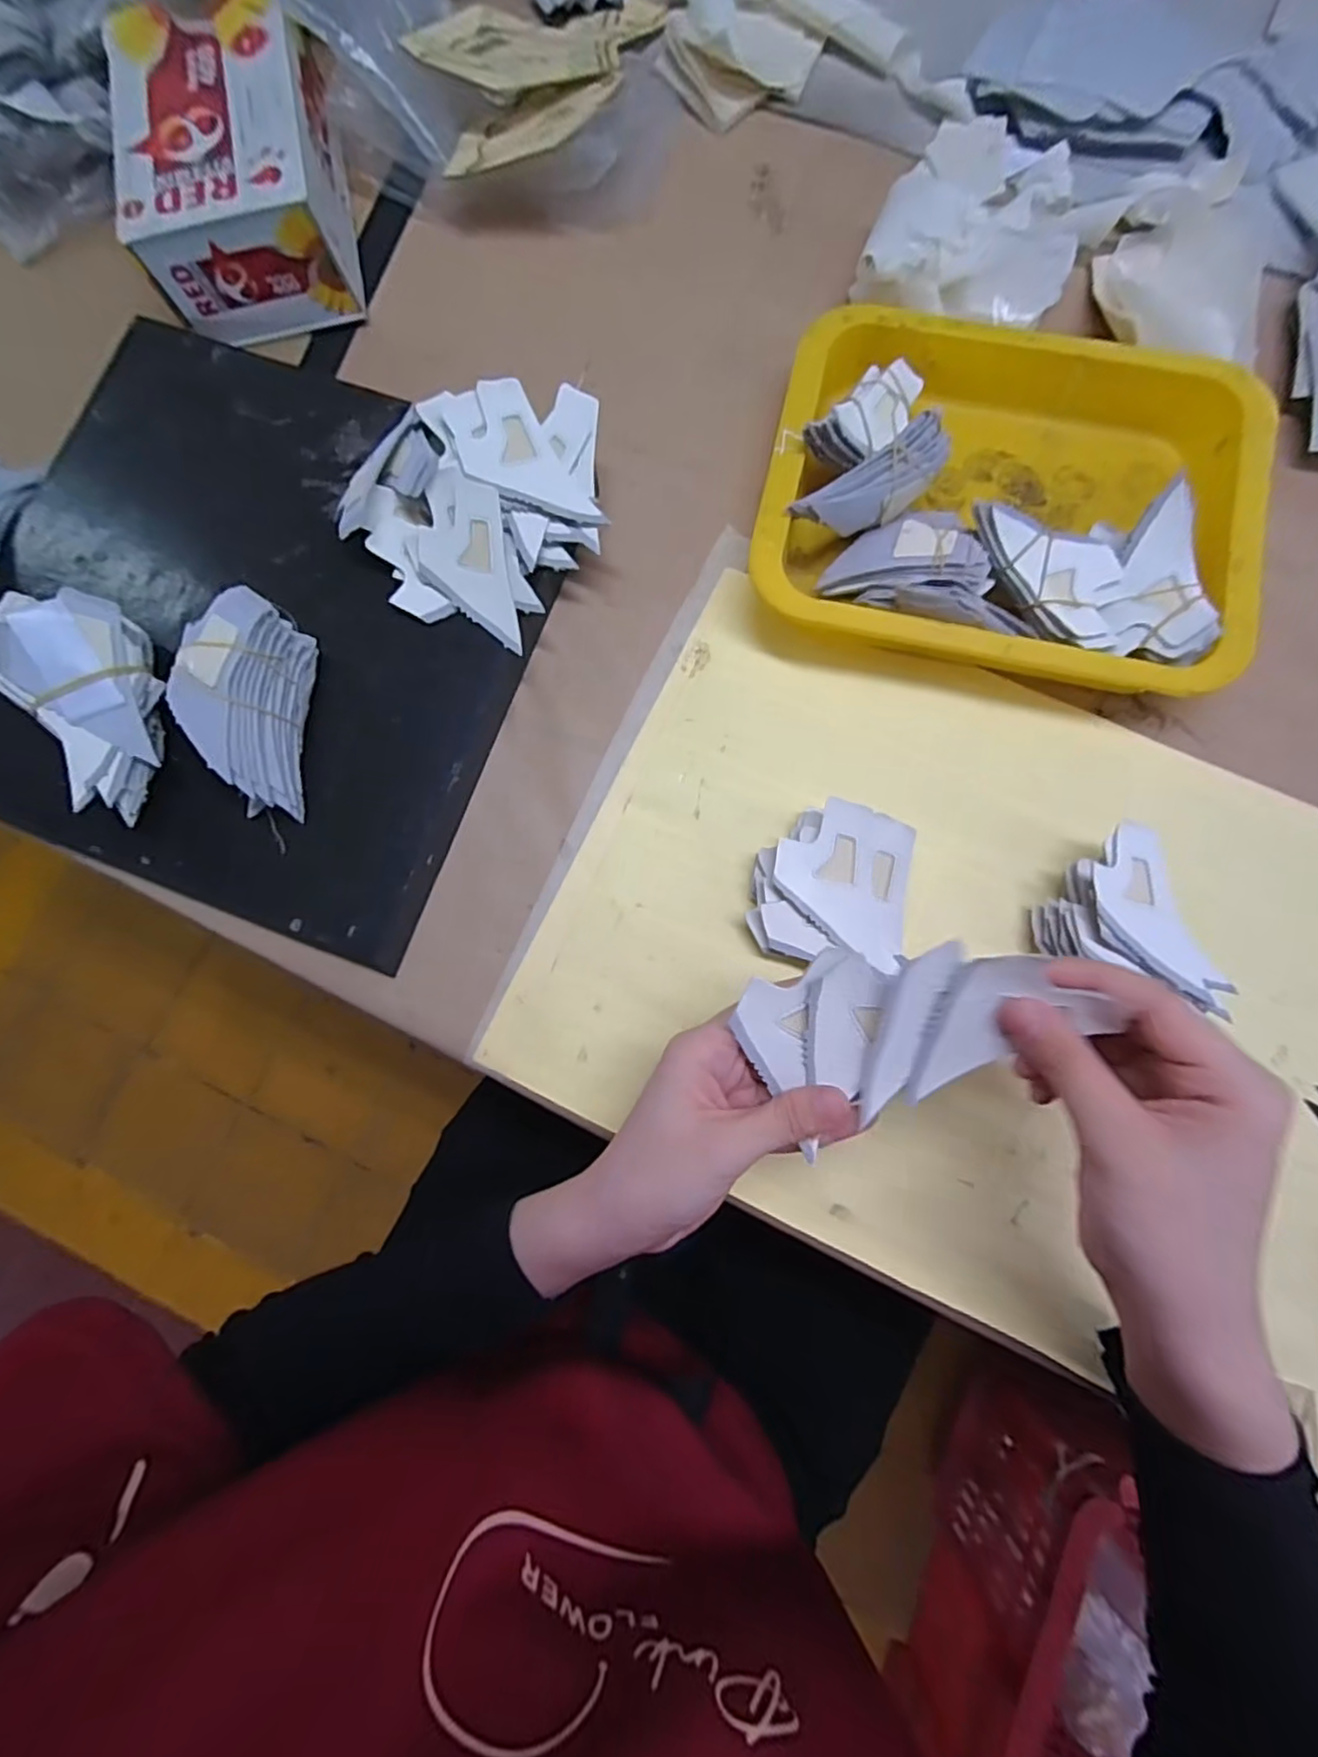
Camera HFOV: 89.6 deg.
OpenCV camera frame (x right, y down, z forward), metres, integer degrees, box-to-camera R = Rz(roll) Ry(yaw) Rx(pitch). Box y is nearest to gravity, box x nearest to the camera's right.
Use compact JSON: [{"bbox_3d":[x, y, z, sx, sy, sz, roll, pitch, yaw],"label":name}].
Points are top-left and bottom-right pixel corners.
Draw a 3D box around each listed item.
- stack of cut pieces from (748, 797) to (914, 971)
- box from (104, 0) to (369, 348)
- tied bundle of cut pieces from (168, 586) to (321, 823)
[{"bbox_3d":[0.088,0.004,0.339,0.077,0.036,0.075,8,80,2],"label":"stack of cut pieces"},{"bbox_3d":[-0.248,-0.418,0.396,0.110,0.075,0.149,-8,80,0],"label":"box"},{"bbox_3d":[-0.204,-0.083,0.323,0.048,0.050,0.095,3,80,2],"label":"tied bundle of cut pieces"}]

